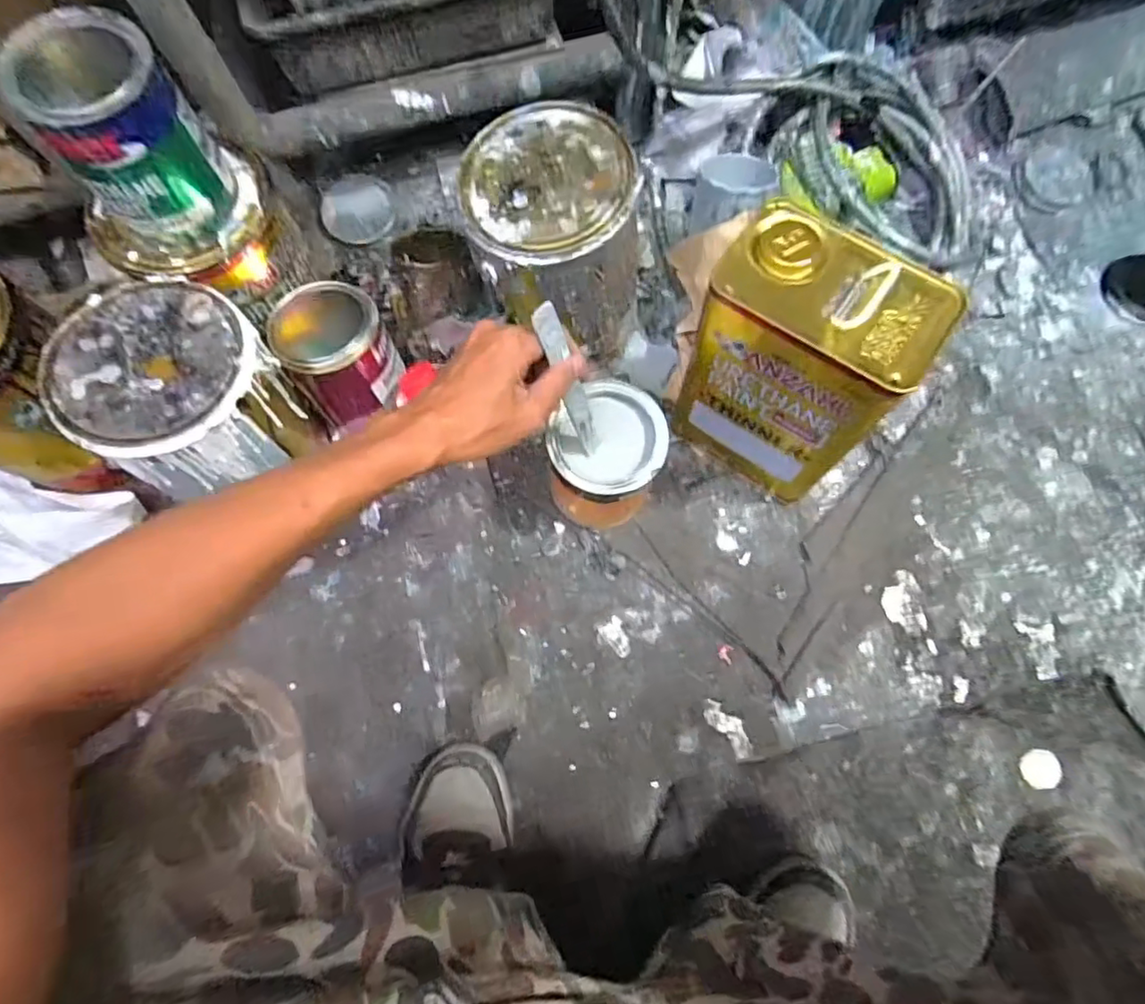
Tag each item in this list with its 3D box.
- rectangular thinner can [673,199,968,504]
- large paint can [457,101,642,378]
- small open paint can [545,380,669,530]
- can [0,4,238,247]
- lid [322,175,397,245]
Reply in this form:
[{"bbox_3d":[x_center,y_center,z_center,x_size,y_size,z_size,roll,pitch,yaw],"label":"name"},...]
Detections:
[{"bbox_3d":[0.190,-0.116,0.556,0.156,0.259,0.111,30,80,11],"label":"rectangular thinner can"},{"bbox_3d":[-0.015,-0.253,0.622,0.153,0.204,0.162,-1,76,4],"label":"large paint can"},{"bbox_3d":[0.034,-0.039,0.607,0.100,0.136,0.106,0,75,1],"label":"small open paint can"},{"bbox_3d":[-0.349,-0.286,0.490,0.086,0.141,0.098,23,79,10],"label":"can"},{"bbox_3d":[-0.276,-0.378,0.788,0.090,0.011,0.092,-1,76,4],"label":"lid"}]

